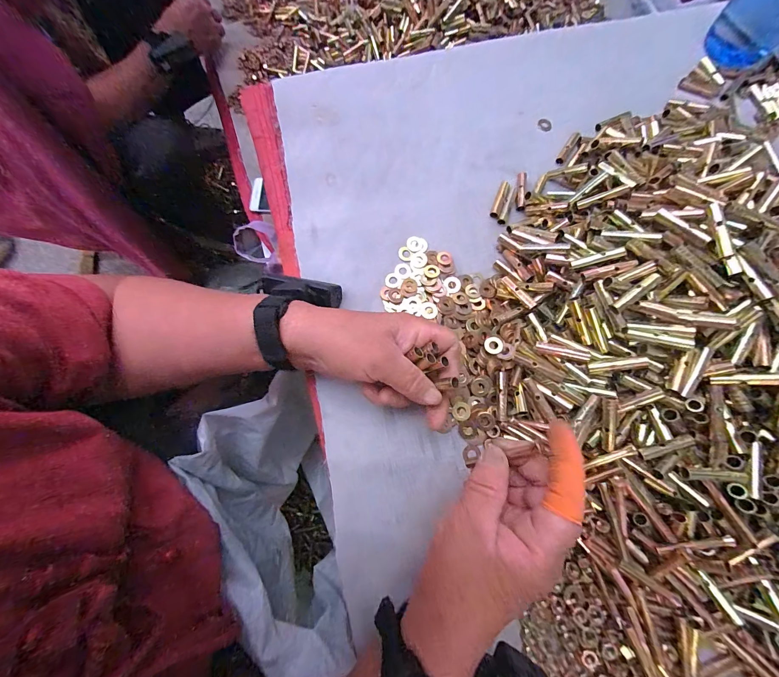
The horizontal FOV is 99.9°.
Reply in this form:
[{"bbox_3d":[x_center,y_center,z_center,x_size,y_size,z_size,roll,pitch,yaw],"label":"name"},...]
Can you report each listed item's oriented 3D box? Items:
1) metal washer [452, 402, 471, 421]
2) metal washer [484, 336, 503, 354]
[{"bbox_3d":[0.066,0.067,0.302,0.016,0.004,0.017,0,76,-1],"label":"metal washer"},{"bbox_3d":[0.098,0.006,0.308,0.017,0.004,0.017,-4,74,14],"label":"metal washer"}]

